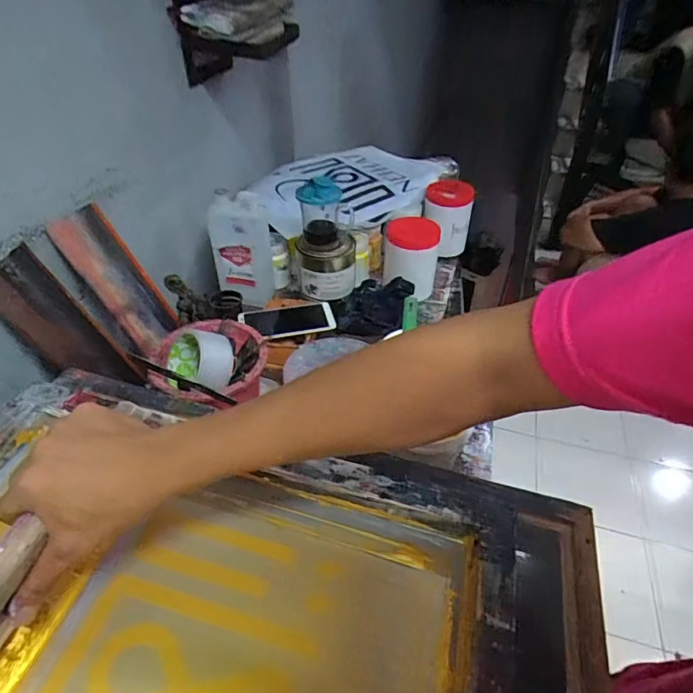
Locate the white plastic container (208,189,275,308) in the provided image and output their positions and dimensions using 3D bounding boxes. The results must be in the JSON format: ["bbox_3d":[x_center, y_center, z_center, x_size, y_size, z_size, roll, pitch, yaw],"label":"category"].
[{"bbox_3d":[-0.197,-0.180,0.909,0.107,0.211,0.062,-7,41,-10],"label":"white plastic container"}]

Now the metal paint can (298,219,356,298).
[{"bbox_3d":[-0.034,-0.167,0.881,0.099,0.126,0.089,1,41,0],"label":"metal paint can"}]

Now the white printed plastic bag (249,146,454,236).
[{"bbox_3d":[-0.013,-0.371,1.084,0.315,0.063,0.469,34,50,32],"label":"white printed plastic bag"}]

